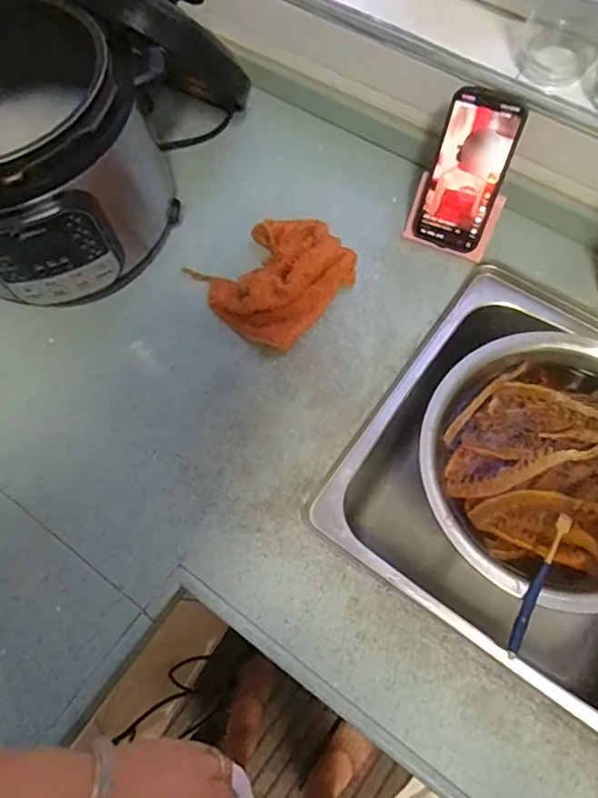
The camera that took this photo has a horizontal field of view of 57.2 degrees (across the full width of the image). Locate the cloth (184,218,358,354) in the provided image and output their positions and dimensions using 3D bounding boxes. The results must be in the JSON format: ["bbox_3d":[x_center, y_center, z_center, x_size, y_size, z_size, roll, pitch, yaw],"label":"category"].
[{"bbox_3d":[-0.025,-0.147,0.633,0.157,0.050,0.145,-40,72,-12],"label":"cloth"}]

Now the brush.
[{"bbox_3d":[0.241,0.184,0.550,0.013,0.016,0.174,34,55,15],"label":"brush"}]

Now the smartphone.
[{"bbox_3d":[0.186,-0.248,0.609,0.076,0.165,0.009,20,38,10],"label":"smartphone"}]

